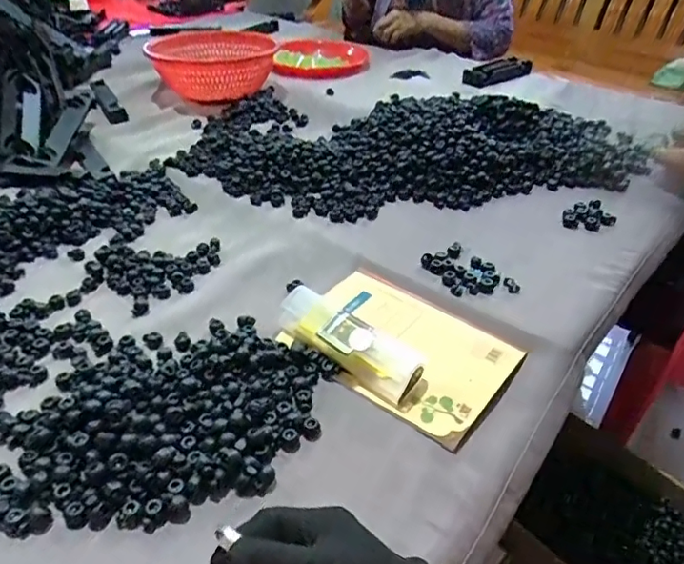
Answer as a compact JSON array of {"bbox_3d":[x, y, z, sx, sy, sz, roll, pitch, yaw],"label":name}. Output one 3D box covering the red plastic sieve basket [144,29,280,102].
[{"bbox_3d":[-0.259,-0.441,1.124,0.245,0.086,0.256,-7,37,-11],"label":"red plastic sieve basket"}]

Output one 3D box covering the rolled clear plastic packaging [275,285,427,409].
[{"bbox_3d":[0.006,0.054,0.523,0.154,0.035,0.047,28,44,34],"label":"rolled clear plastic packaging"}]

